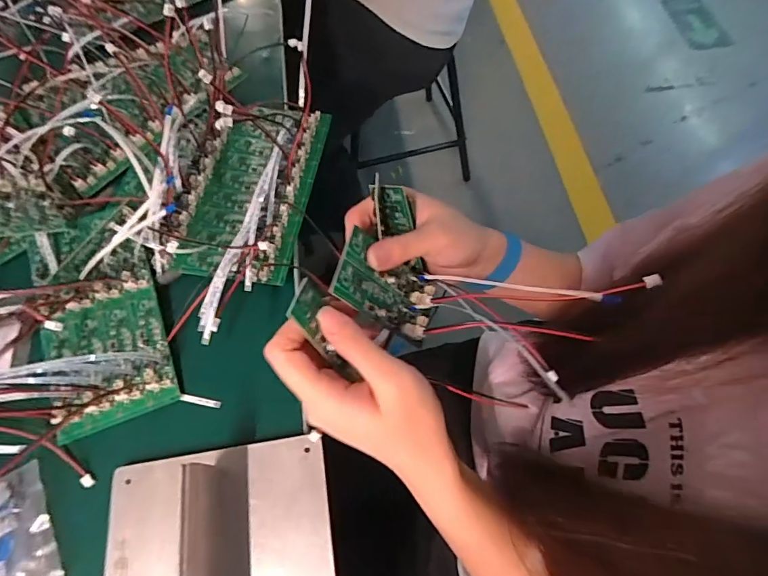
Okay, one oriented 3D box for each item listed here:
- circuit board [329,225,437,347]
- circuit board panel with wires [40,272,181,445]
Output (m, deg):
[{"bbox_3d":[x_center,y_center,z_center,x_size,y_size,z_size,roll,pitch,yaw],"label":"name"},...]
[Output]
[{"bbox_3d":[0.002,0.000,0.266,0.010,0.076,0.048,-6,63,45],"label":"circuit board"},{"bbox_3d":[-0.209,0.050,0.332,0.084,0.022,0.102,-21,66,-9],"label":"circuit board panel with wires"}]

